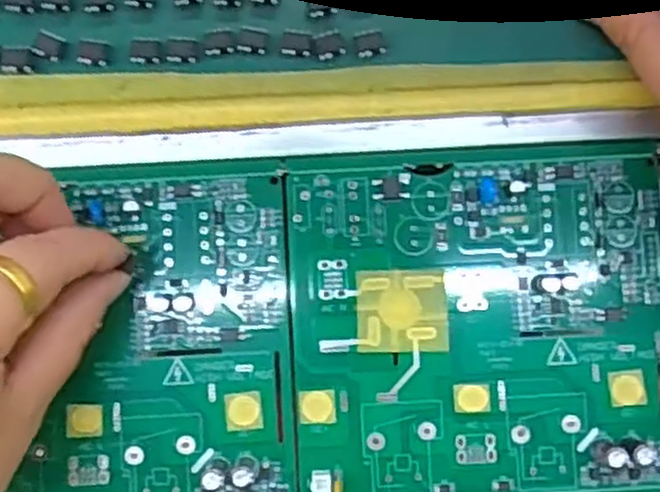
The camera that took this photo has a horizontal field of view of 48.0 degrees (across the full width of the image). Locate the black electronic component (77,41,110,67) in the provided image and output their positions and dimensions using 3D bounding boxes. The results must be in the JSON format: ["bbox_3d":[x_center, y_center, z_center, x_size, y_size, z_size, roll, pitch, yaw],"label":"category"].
[{"bbox_3d":[-0.078,-0.063,0.243,0.010,0.004,0.008,8,86,1],"label":"black electronic component"}]

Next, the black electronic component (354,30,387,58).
[{"bbox_3d":[0.013,-0.067,0.244,0.010,0.004,0.008,-16,86,-1],"label":"black electronic component"}]

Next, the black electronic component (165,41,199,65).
[{"bbox_3d":[-0.049,-0.064,0.244,0.011,0.004,0.007,2,86,0],"label":"black electronic component"}]

